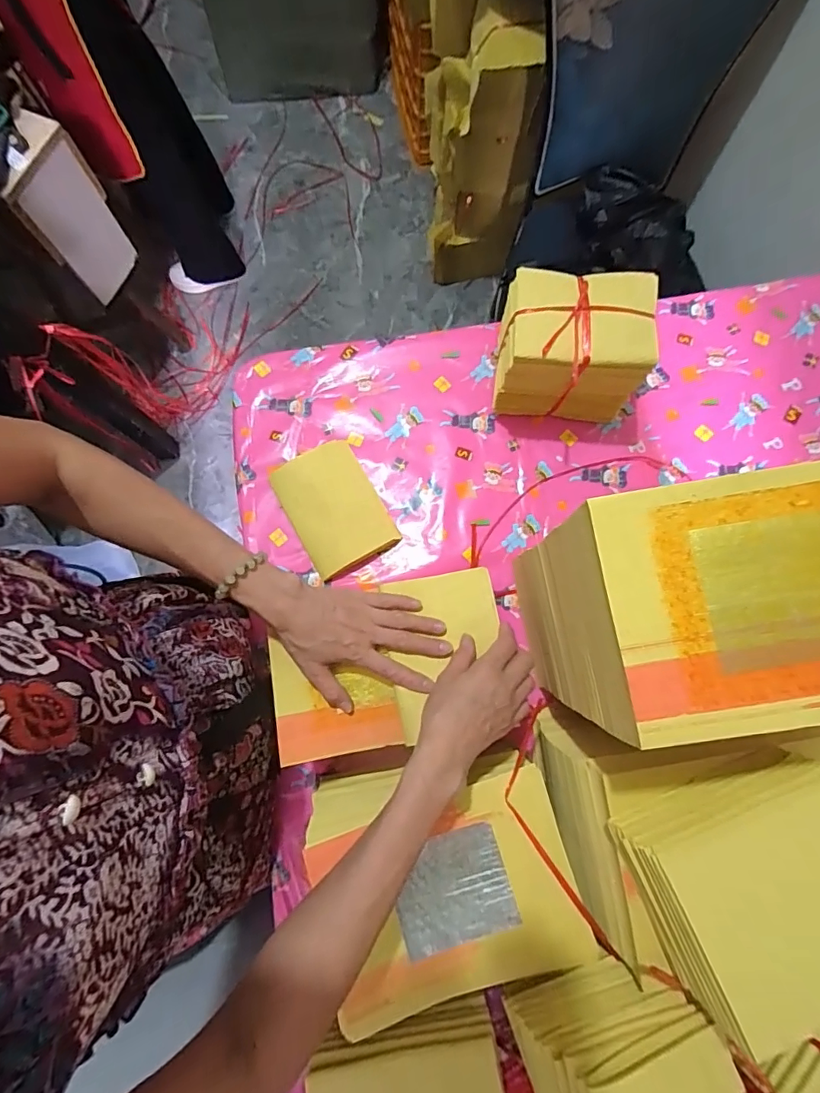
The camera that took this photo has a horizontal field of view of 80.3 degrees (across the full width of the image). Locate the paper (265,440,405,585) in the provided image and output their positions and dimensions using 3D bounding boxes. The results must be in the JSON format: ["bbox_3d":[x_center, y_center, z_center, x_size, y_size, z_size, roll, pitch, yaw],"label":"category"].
[{"bbox_3d":[-0.101,-0.051,0.651,0.117,0.029,0.165,-29,80,-4],"label":"paper"}]

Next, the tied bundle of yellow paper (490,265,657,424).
[{"bbox_3d":[0.202,-0.251,0.626,0.165,0.148,0.124,6,79,2],"label":"tied bundle of yellow paper"}]

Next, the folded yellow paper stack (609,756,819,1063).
[{"bbox_3d":[0.267,0.242,0.356,0.183,0.072,0.123,-21,79,-3],"label":"folded yellow paper stack"}]

